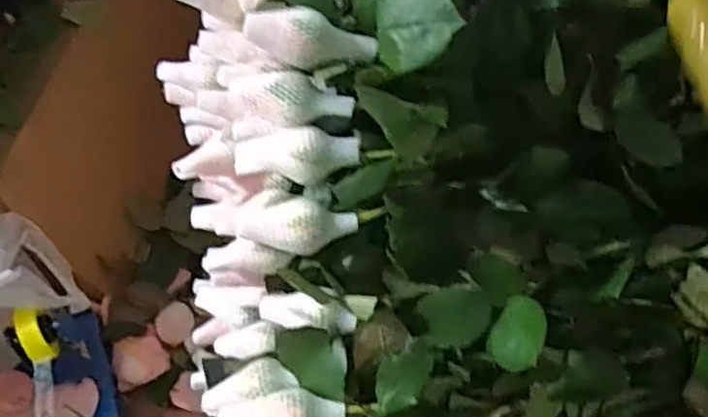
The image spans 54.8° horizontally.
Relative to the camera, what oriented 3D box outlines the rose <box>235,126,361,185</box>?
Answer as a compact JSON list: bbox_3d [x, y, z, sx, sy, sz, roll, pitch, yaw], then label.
[{"bbox_3d":[-0.039,-0.037,0.458,0.082,0.028,0.027,8,58,5],"label":"rose"}]

